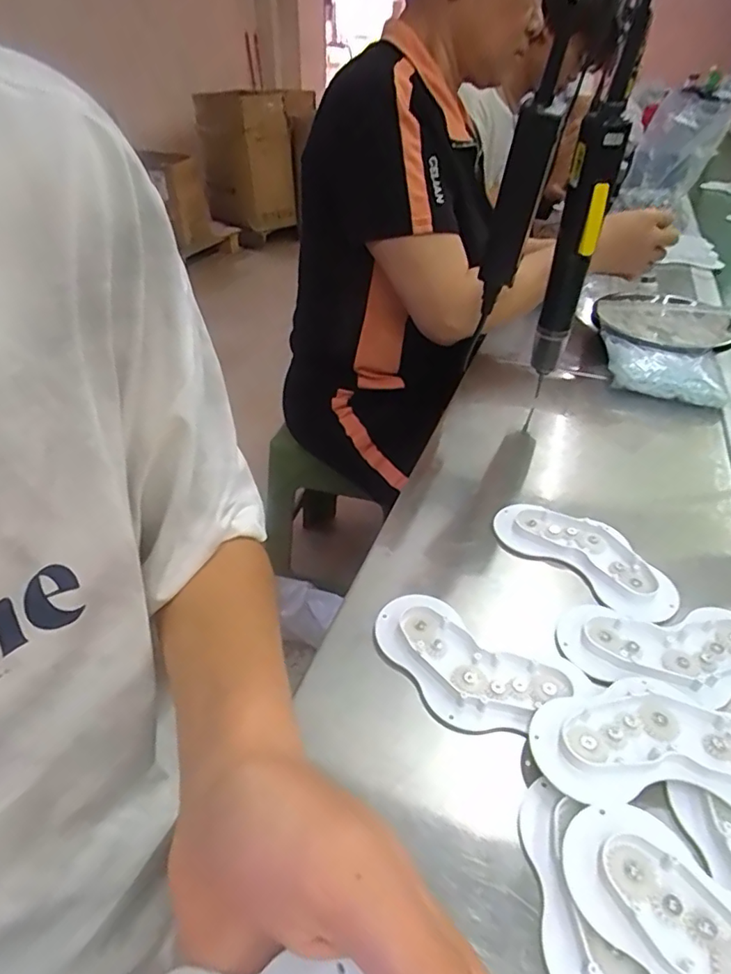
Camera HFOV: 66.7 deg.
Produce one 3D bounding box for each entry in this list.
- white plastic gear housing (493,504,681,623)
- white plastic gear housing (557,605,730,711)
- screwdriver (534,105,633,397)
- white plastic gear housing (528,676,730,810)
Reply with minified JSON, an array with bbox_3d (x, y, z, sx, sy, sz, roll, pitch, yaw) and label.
[{"bbox_3d":[0.179,0.053,0.457,0.066,0.017,0.147,-29,47,-32],"label":"white plastic gear housing"},{"bbox_3d":[0.213,0.114,0.386,0.145,0.017,0.067,3,39,4],"label":"white plastic gear housing"},{"bbox_3d":[0.199,-0.215,0.532,0.044,0.232,0.039,15,41,17],"label":"screwdriver"},{"bbox_3d":[0.171,0.146,0.319,0.144,0.013,0.075,3,39,4],"label":"white plastic gear housing"}]

